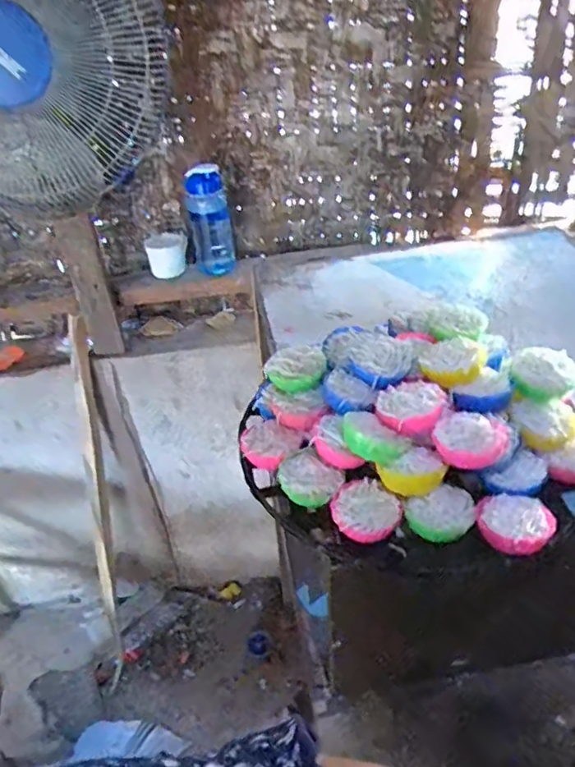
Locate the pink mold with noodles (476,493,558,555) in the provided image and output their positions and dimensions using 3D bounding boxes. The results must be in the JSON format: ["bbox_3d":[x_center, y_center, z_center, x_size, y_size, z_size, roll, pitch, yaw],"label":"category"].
[{"bbox_3d":[0.189,0.121,0.501,0.058,0.034,0.056,17,42,26],"label":"pink mold with noodles"}]

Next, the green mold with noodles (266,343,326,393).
[{"bbox_3d":[0.009,-0.021,0.612,0.057,0.032,0.055,-3,37,3],"label":"green mold with noodles"}]

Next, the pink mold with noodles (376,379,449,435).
[{"bbox_3d":[0.112,0.015,0.537,0.062,0.025,0.060,-3,37,2],"label":"pink mold with noodles"}]

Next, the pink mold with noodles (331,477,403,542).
[{"bbox_3d":[0.069,0.109,0.525,0.058,0.020,0.053,-3,37,2],"label":"pink mold with noodles"}]

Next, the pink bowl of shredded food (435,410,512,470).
[{"bbox_3d":[0.157,0.049,0.521,0.058,0.028,0.050,22,76,5],"label":"pink bowl of shredded food"}]

